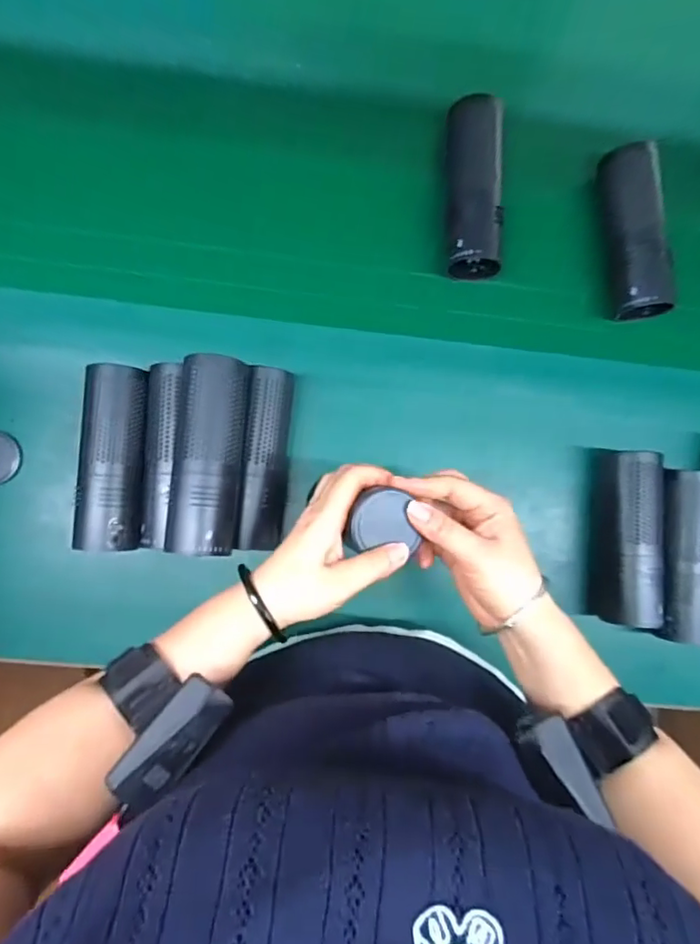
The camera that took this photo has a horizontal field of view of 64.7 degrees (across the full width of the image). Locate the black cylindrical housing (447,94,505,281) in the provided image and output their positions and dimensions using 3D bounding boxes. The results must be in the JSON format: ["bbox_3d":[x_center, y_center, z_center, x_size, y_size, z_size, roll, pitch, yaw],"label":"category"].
[{"bbox_3d":[0.122,-0.281,0.545,0.049,0.041,0.169,1,87,-4],"label":"black cylindrical housing"}]

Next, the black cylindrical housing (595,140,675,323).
[{"bbox_3d":[0.287,-0.242,0.557,0.049,0.041,0.170,-4,87,-4],"label":"black cylindrical housing"}]

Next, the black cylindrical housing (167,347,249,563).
[{"bbox_3d":[-0.120,-0.013,0.466,0.056,0.047,0.163,5,87,-3],"label":"black cylindrical housing"}]

